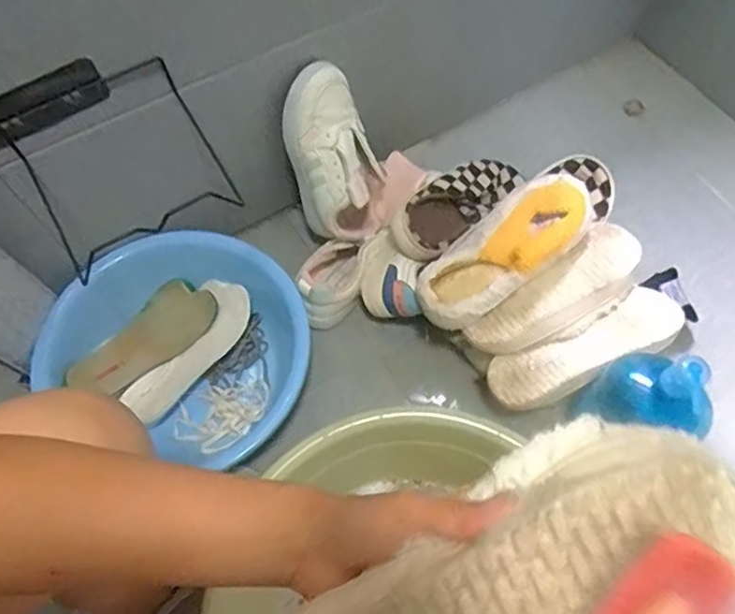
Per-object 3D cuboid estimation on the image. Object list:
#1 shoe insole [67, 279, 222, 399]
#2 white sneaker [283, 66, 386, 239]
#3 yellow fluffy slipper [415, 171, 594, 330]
[{"bbox_3d":[-0.299,0.044,0.824,0.086,0.018,0.202,40,72,17],"label":"shoe insole"},{"bbox_3d":[-0.039,-0.188,0.786,0.111,0.227,0.106,-22,37,-9],"label":"white sneaker"},{"bbox_3d":[0.166,-0.074,0.739,0.249,0.081,0.108,-41,70,-1],"label":"yellow fluffy slipper"}]

